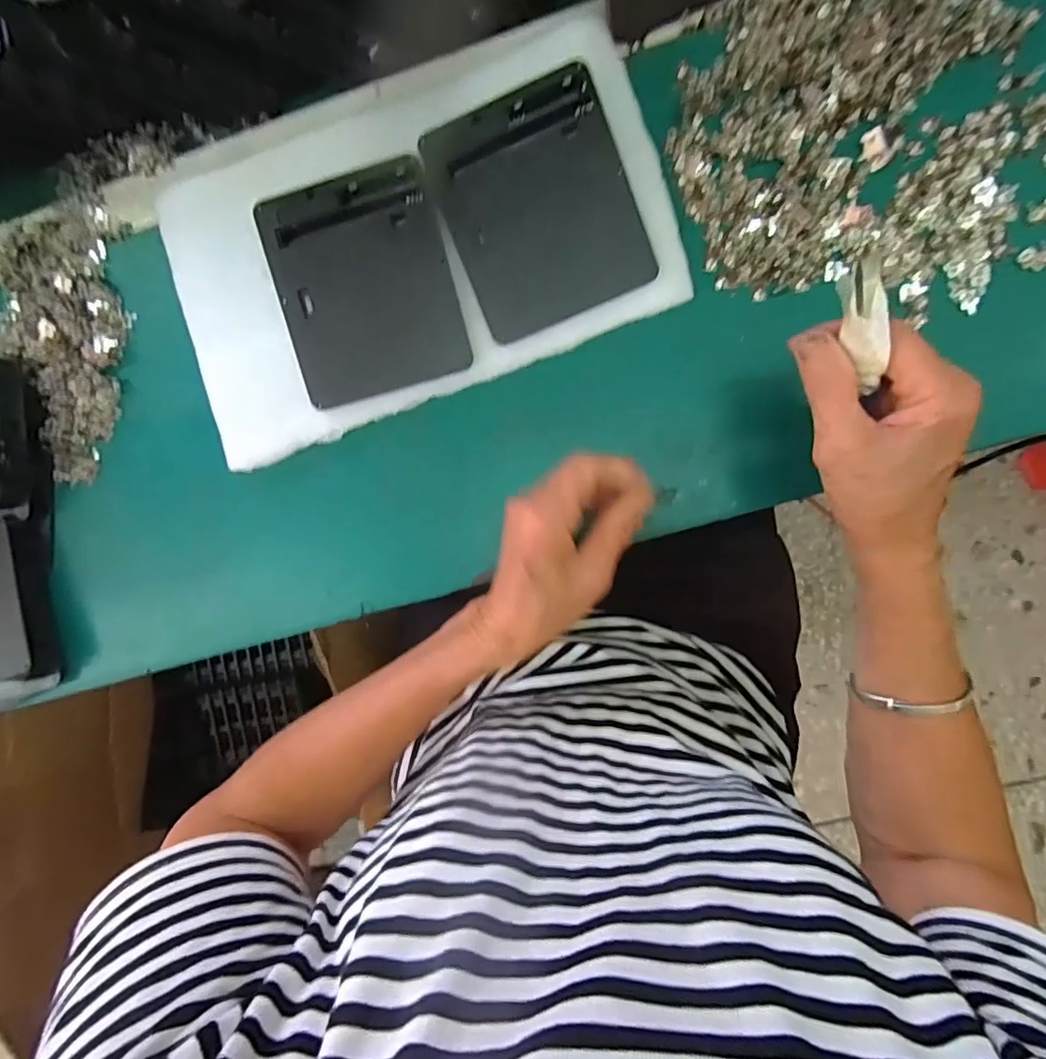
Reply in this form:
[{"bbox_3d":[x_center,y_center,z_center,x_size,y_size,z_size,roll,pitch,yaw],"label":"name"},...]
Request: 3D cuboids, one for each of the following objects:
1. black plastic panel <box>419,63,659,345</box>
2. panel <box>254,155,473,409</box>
[{"bbox_3d":[0.010,-0.201,0.338,0.110,0.019,0.133,-21,91,7],"label":"black plastic panel"},{"bbox_3d":[-0.102,-0.157,0.349,0.111,0.017,0.131,-14,92,6],"label":"panel"}]

